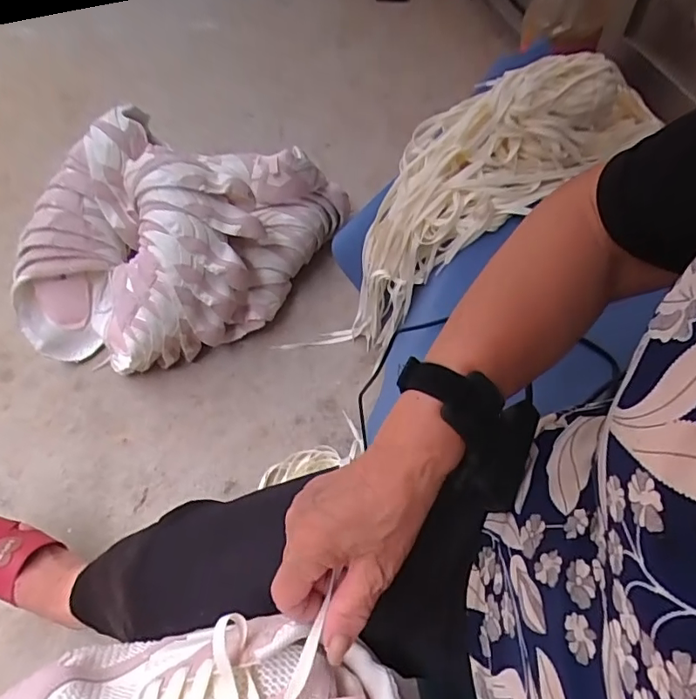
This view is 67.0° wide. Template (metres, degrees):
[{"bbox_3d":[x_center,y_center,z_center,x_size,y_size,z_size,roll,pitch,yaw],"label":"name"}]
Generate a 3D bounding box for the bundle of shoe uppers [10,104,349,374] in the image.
[{"bbox_3d":[-0.298,-0.203,0.925,0.382,0.268,0.526,24,59,16],"label":"bundle of shoe uppers"}]

